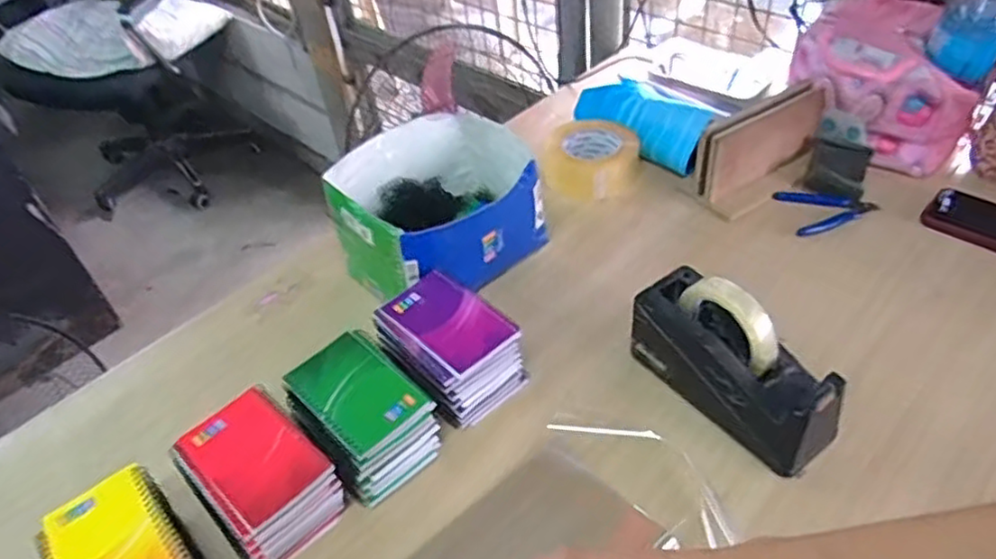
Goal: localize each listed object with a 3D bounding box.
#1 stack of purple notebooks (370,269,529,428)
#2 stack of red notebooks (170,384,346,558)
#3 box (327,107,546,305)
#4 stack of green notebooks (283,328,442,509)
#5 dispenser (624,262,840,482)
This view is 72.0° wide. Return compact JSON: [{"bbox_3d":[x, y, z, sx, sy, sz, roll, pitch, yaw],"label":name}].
[{"bbox_3d":[-0.056,0.076,0.734,0.107,0.094,0.142,-35,50,-27],"label":"stack of purple notebooks"},{"bbox_3d":[-0.220,0.190,0.643,0.101,0.083,0.143,-36,51,-28],"label":"stack of red notebooks"},{"bbox_3d":[-0.073,-0.089,0.876,0.250,0.139,0.221,-36,51,-28],"label":"box"},{"bbox_3d":[-0.133,0.133,0.688,0.098,0.094,0.133,-31,49,-25],"label":"stack of green notebooks"},{"bbox_3d":[0.225,0.080,0.667,0.069,0.138,0.210,-28,47,-22],"label":"dispenser"}]

